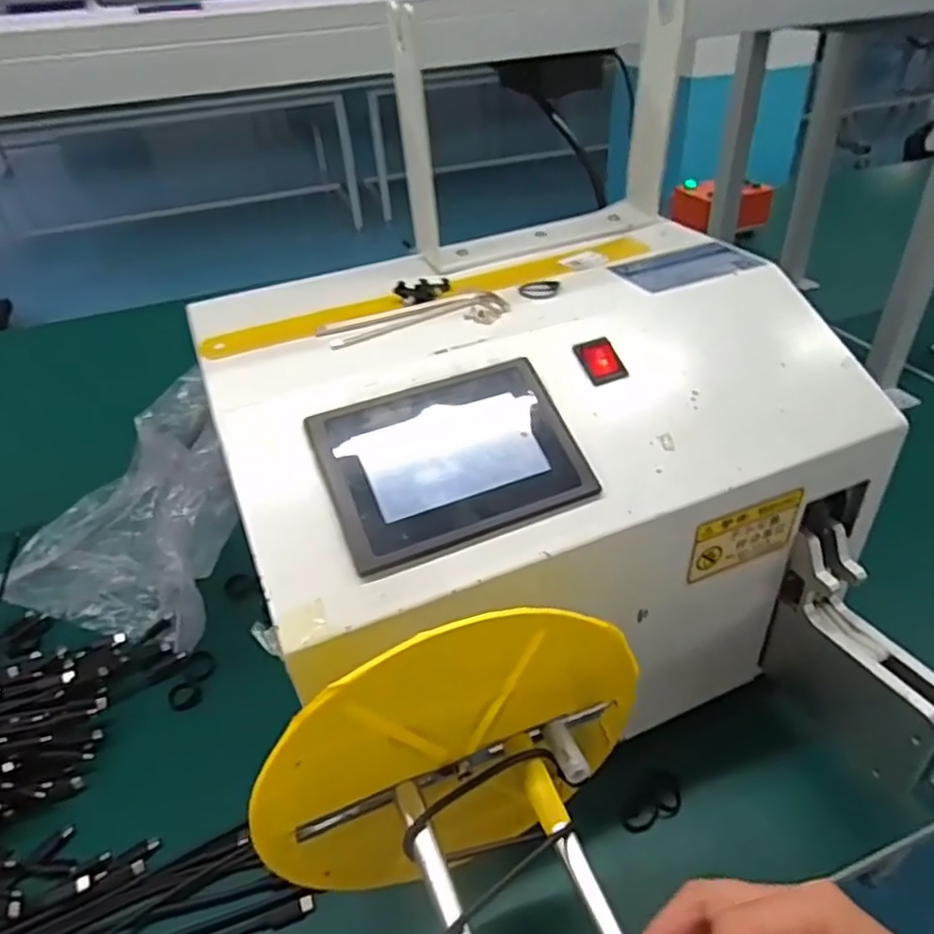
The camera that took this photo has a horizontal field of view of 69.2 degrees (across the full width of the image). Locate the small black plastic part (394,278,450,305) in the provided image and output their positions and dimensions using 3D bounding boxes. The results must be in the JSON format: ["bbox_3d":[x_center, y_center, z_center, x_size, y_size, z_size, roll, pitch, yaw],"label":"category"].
[{"bbox_3d":[-0.030,-0.125,0.476,0.039,0.011,0.022,-12,38,-10],"label":"small black plastic part"}]

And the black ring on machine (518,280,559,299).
[{"bbox_3d":[0.051,-0.126,0.481,0.028,0.005,0.024,0,36,4],"label":"black ring on machine"}]

